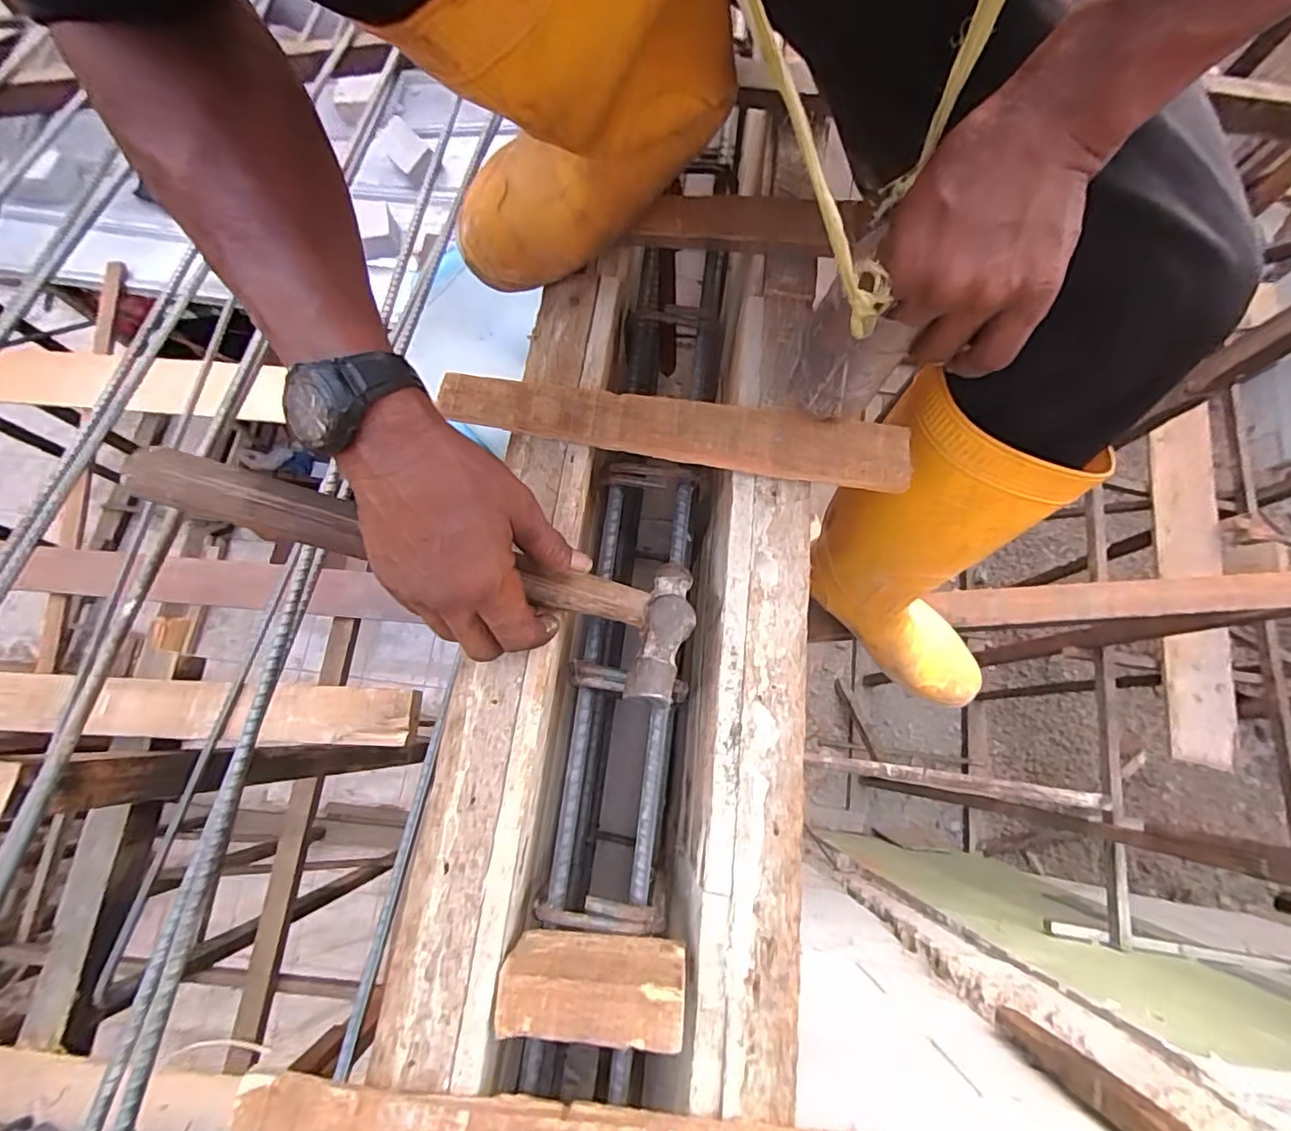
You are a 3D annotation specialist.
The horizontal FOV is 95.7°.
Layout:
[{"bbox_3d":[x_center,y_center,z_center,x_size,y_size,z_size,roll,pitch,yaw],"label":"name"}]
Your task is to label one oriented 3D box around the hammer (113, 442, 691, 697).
[{"bbox_3d":[-0.118,0.004,0.343,0.316,0.033,0.088,17,74,-18],"label":"hammer"}]

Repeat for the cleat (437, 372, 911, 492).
[{"bbox_3d":[0.021,-0.097,0.416,0.328,0.012,0.048,8,75,1],"label":"cleat"}]

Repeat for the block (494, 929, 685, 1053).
[{"bbox_3d":[-0.030,0.242,0.334,0.101,0.045,0.041,4,75,0],"label":"block"}]

